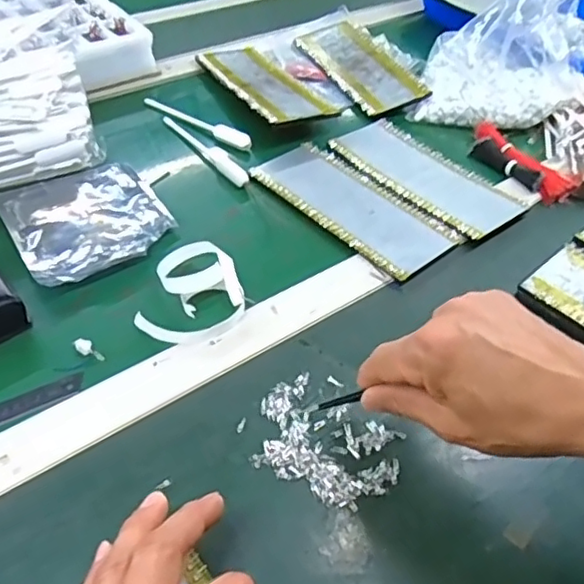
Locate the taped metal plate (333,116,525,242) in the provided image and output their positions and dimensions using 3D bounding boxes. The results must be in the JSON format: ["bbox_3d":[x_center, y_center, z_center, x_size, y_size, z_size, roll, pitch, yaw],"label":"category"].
[{"bbox_3d":[0.132,-0.119,0.611,0.086,0.010,0.193,-28,57,-27],"label":"taped metal plate"}]

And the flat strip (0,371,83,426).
[{"bbox_3d":[-0.189,0.079,0.409,0.100,0.004,0.019,-22,54,-24],"label":"flat strip"}]

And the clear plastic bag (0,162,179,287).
[{"bbox_3d":[-0.174,-0.063,0.529,0.126,0.015,0.130,-24,55,-25],"label":"clear plastic bag"}]

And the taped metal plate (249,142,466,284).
[{"bbox_3d":[0.054,-0.085,0.574,0.086,0.010,0.200,-31,58,-29],"label":"taped metal plate"}]

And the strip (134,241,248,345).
[{"bbox_3d":[-0.073,0.000,0.475,0.075,0.018,0.090,13,48,6],"label":"strip"}]

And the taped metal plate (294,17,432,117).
[{"bbox_3d":[0.087,-0.282,0.754,0.095,0.015,0.195,-16,52,-19],"label":"taped metal plate"}]

